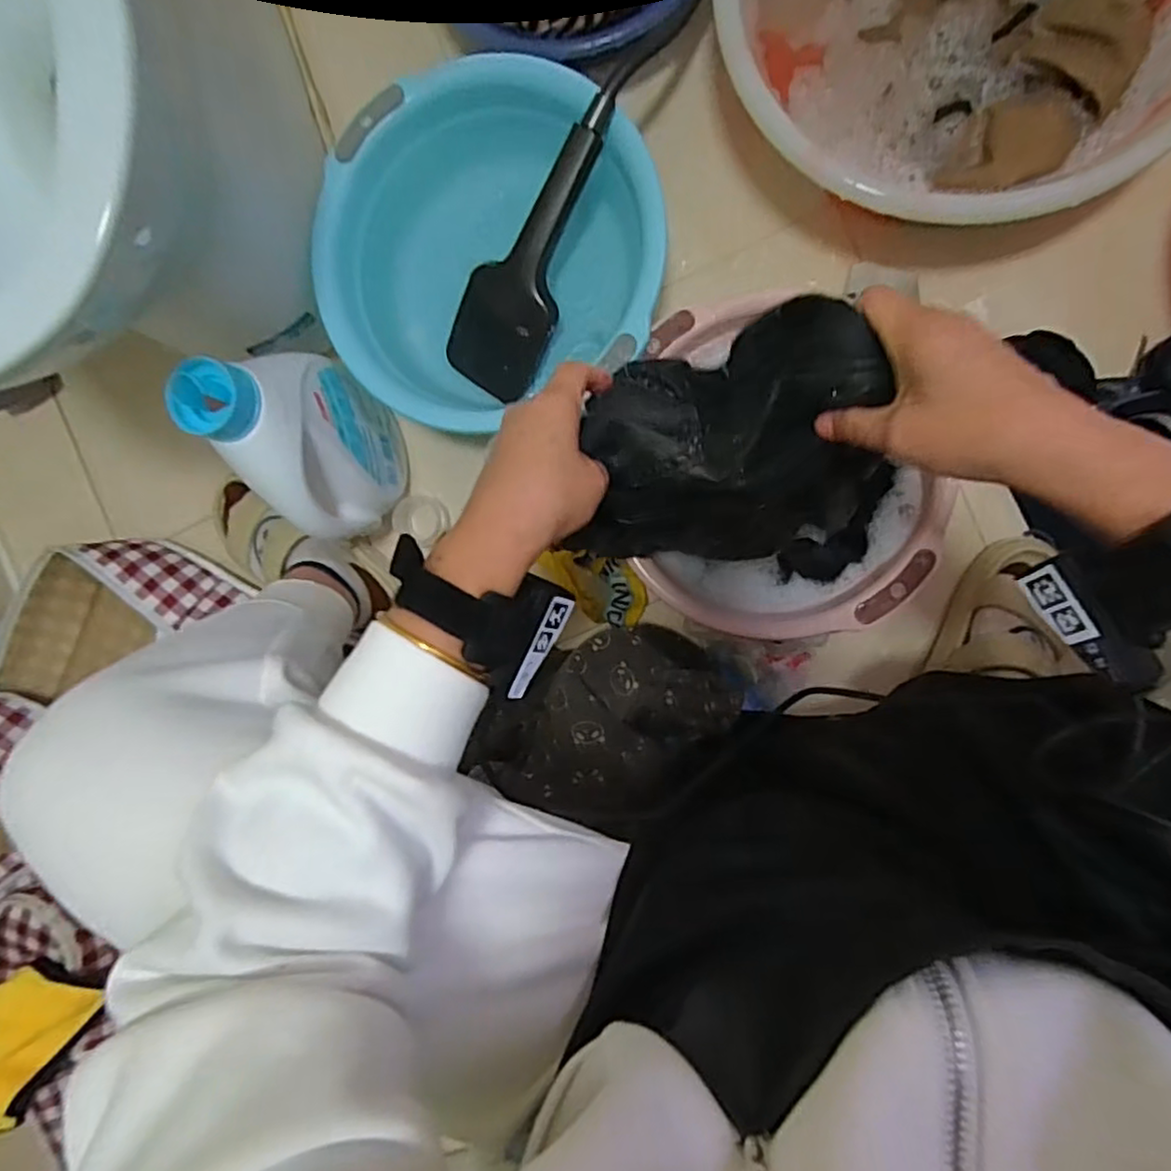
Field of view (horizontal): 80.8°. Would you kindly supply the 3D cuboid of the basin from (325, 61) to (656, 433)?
[{"bbox_3d":[-0.088,-0.307,0.654,0.317,0.096,0.306,-13,92,9],"label":"basin"}]

